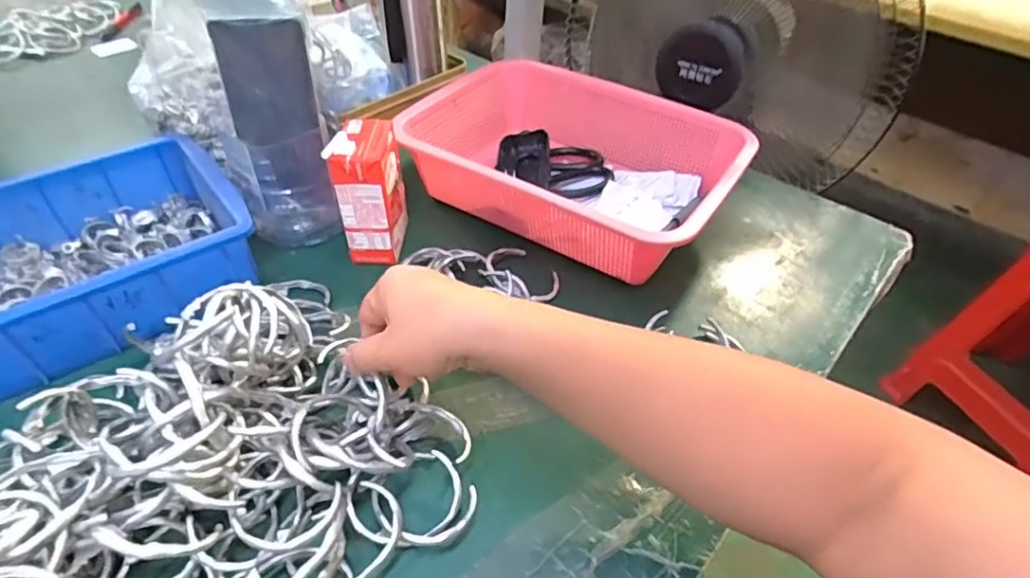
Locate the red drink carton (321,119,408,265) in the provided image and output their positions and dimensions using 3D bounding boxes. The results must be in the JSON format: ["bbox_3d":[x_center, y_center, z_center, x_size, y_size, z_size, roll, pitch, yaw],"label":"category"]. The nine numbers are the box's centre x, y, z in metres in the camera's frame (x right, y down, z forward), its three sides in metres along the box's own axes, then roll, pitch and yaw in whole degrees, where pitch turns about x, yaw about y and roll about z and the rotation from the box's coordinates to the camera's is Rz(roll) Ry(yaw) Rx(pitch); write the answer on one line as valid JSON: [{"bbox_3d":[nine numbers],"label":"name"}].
[{"bbox_3d":[-0.124,-0.086,0.501,0.047,0.107,0.067,7,45,1],"label":"red drink carton"}]

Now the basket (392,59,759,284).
[{"bbox_3d":[0.055,-0.127,0.563,0.293,0.082,0.212,24,48,17],"label":"basket"}]

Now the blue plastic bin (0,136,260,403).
[{"bbox_3d":[-0.346,-0.021,0.459,0.235,0.080,0.175,-29,55,-30],"label":"blue plastic bin"}]

